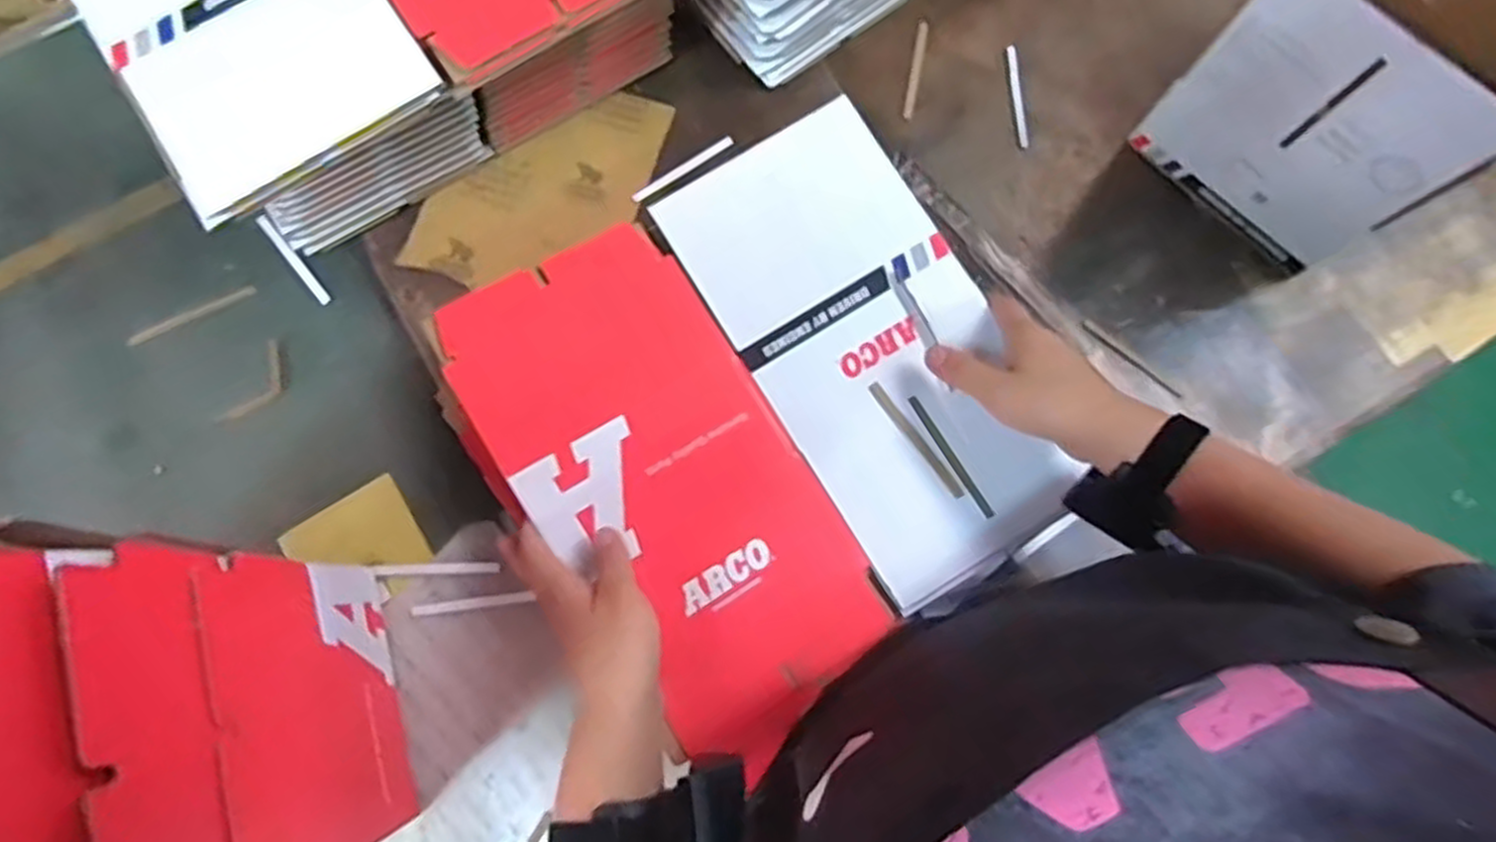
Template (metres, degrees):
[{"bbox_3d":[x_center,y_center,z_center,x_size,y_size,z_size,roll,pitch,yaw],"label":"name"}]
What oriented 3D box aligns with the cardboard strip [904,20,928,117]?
[{"bbox_3d":[0.145,-0.305,0.676,0.009,0.005,0.096,11,76,2],"label":"cardboard strip"}]

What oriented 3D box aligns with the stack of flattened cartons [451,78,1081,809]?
[{"bbox_3d":[0.013,-0.008,0.523,0.335,0.039,0.333,-33,78,-8],"label":"stack of flattened cartons"}]

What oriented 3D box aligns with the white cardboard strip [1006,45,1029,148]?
[{"bbox_3d":[0.232,-0.279,0.669,0.009,0.006,0.094,-3,76,-1],"label":"white cardboard strip"}]

